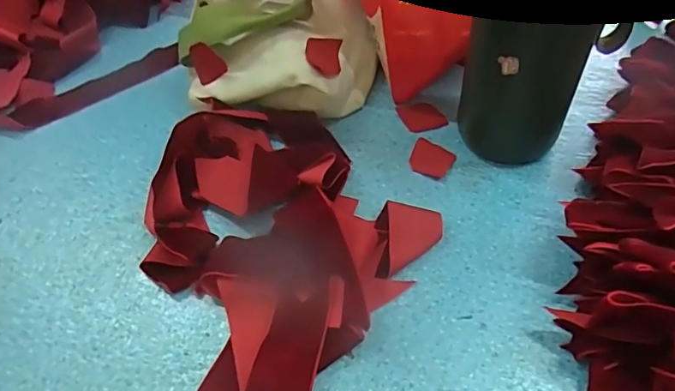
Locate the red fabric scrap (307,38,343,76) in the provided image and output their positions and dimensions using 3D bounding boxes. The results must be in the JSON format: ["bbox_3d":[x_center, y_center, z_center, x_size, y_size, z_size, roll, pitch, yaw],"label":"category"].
[{"bbox_3d":[-0.010,-0.116,0.426,0.035,0.031,0.004,-7,1,-37],"label":"red fabric scrap"}]

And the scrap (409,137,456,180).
[{"bbox_3d":[0.078,-0.031,0.420,0.036,0.004,0.034,23,57,22],"label":"scrap"}]

